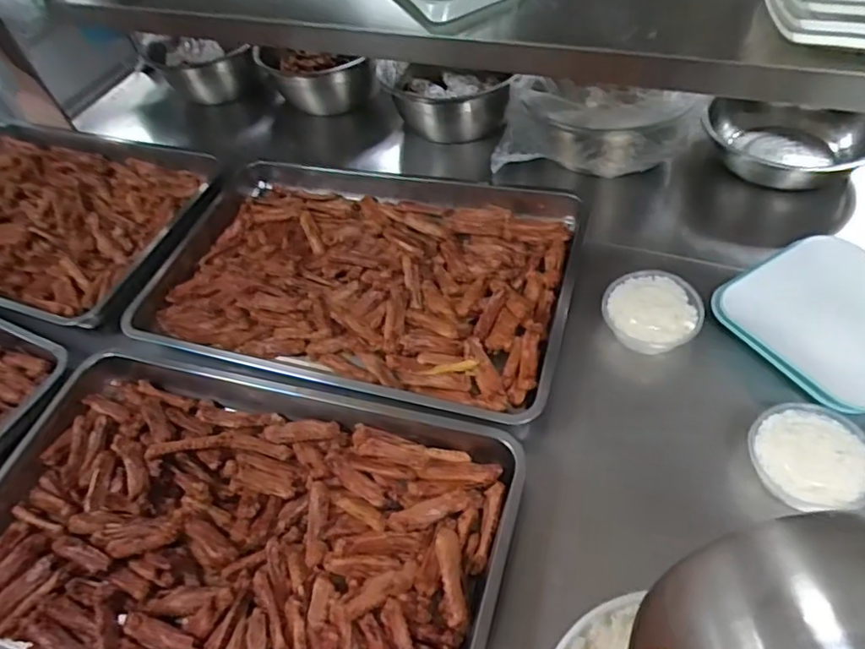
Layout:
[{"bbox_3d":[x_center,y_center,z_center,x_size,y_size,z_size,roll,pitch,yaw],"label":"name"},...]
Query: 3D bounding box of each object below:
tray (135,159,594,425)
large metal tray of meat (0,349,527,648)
[{"bbox_3d":[-0.119,-0.097,0.868,0.648,0.067,0.420,13,55,18],"label":"tray"},{"bbox_3d":[-0.245,0.233,0.634,0.636,0.050,0.397,6,55,20],"label":"large metal tray of meat"}]

